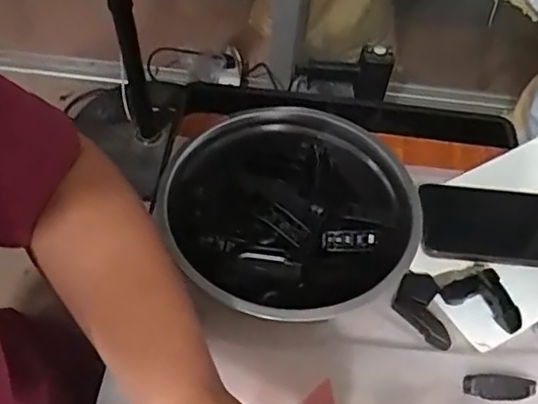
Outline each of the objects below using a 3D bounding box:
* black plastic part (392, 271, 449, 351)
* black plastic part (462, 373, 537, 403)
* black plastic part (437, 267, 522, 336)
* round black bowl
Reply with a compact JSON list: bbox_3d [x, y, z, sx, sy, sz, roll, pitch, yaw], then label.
[{"bbox_3d":[0.122,0.087,0.468,0.038,0.008,0.067,1,52,-3],"label":"black plastic part"},{"bbox_3d":[0.174,0.139,0.433,0.052,0.014,0.018,4,52,0],"label":"black plastic part"},{"bbox_3d":[0.180,0.076,0.478,0.065,0.018,0.040,25,55,15],"label":"black plastic part"},{"bbox_3d":[0.019,0.015,0.483,0.198,0.078,0.191,2,52,-2],"label":"round black bowl"}]

